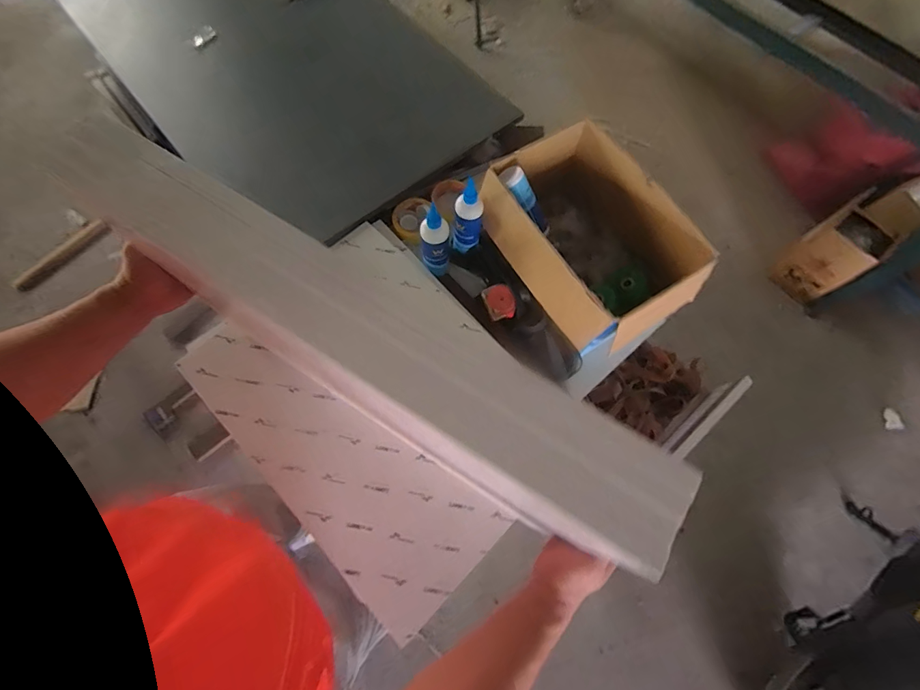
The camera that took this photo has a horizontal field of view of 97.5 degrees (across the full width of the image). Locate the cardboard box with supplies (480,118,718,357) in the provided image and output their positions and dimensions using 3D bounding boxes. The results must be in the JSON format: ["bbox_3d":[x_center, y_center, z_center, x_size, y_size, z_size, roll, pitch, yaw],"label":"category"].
[{"bbox_3d":[0.233,-0.192,0.778,0.294,0.185,0.386,-30,72,-13],"label":"cardboard box with supplies"}]

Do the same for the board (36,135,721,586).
[{"bbox_3d":[-0.107,-0.026,0.322,0.589,0.019,0.090,32,71,11],"label":"board"}]

